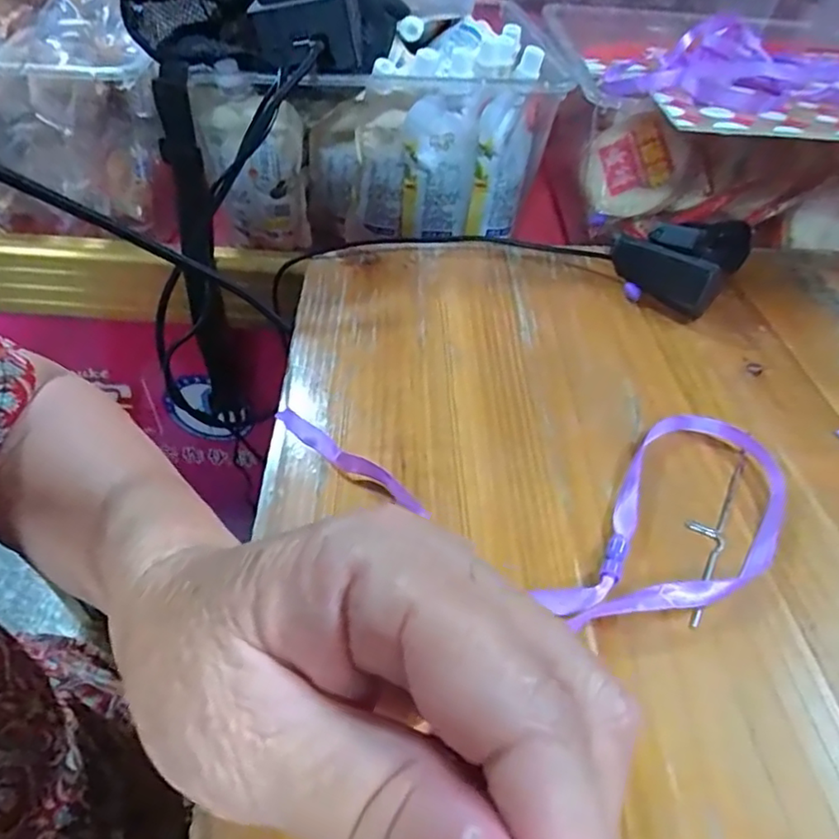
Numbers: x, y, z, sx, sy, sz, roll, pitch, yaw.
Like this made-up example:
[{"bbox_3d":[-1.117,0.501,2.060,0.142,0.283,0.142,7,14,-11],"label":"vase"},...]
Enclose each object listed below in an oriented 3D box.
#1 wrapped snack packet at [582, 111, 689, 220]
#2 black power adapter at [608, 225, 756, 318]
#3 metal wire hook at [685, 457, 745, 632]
[{"bbox_3d":[0.167,-0.203,0.471,0.033,0.073,0.080,-9,72,-54],"label":"wrapped snack packet"},{"bbox_3d":[0.165,-0.108,0.389,0.034,0.050,0.078,-28,53,-27],"label":"black power adapter"},{"bbox_3d":[0.131,0.047,0.269,0.016,0.004,0.107,24,49,20],"label":"metal wire hook"}]

